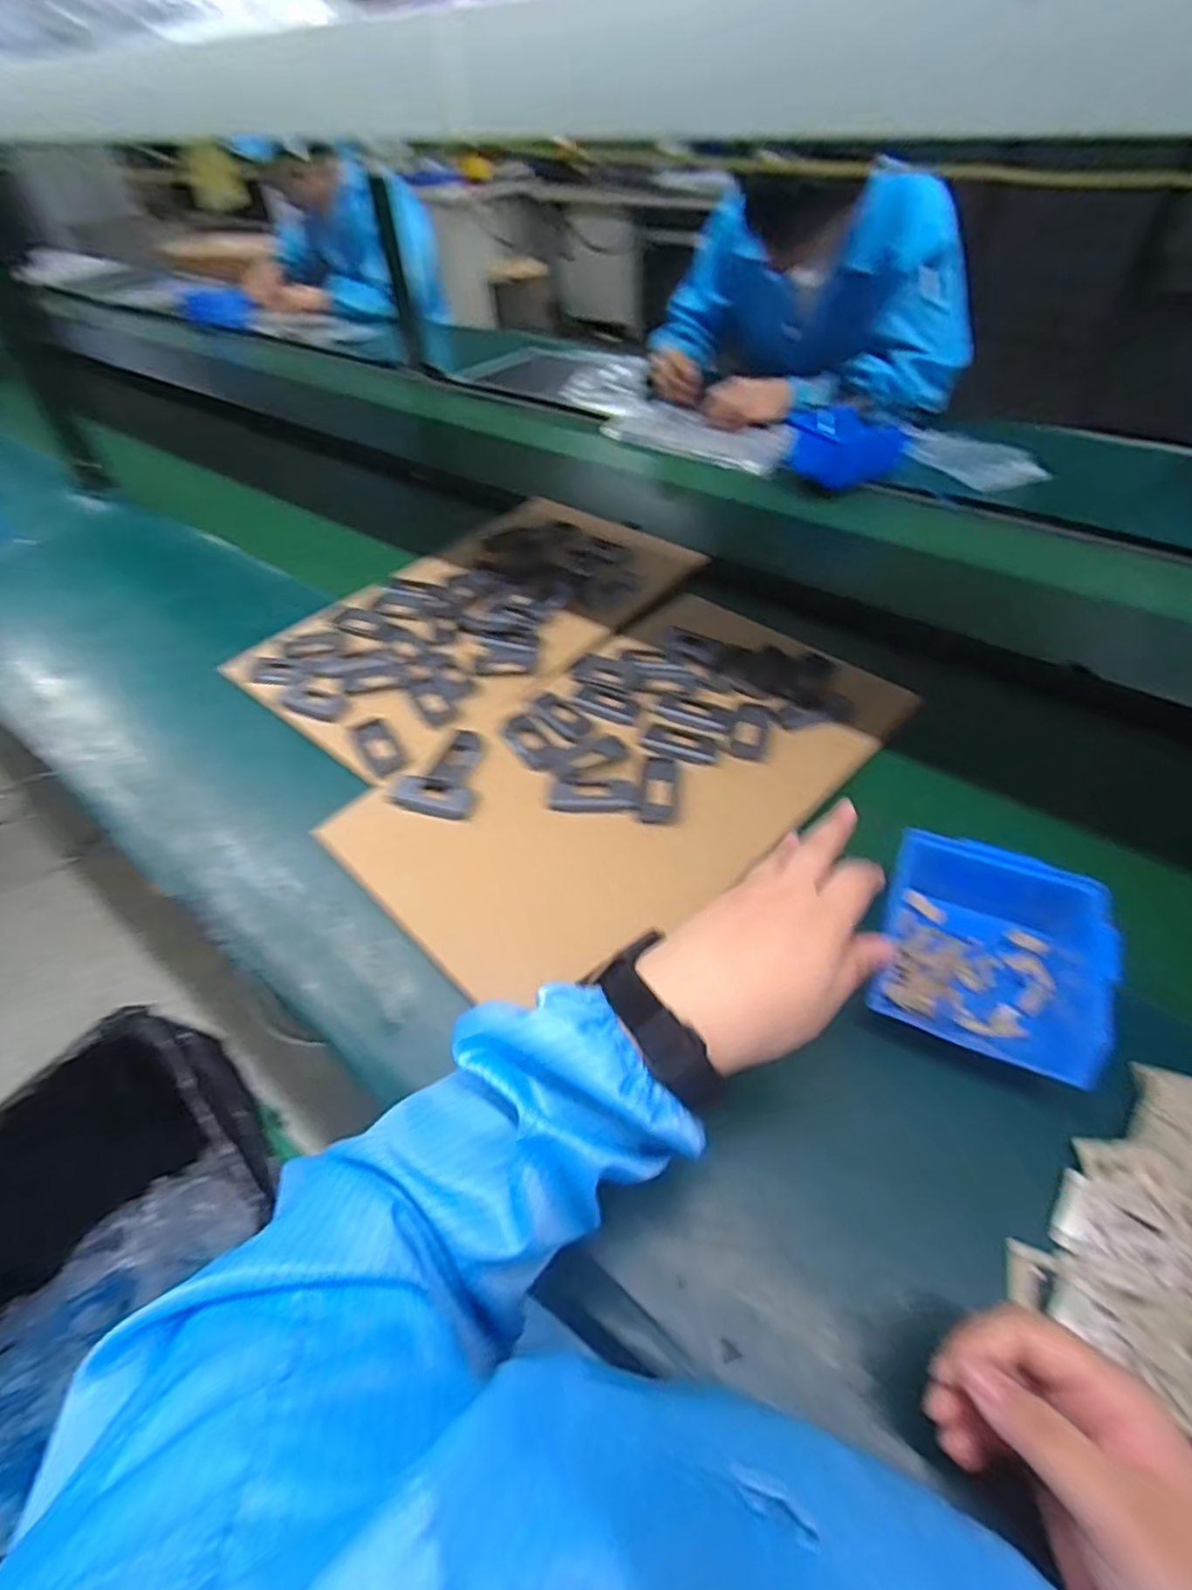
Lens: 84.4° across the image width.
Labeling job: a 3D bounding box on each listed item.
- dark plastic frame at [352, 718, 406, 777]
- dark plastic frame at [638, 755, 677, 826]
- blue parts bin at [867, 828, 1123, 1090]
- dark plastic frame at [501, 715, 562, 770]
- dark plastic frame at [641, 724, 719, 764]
[{"bbox_3d":[-0.210,-0.047,0.640,0.034,0.010,0.071,-25,52,-18],"label":"dark plastic frame"},{"bbox_3d":[0.057,-0.004,0.591,0.031,0.011,0.073,4,49,6],"label":"dark plastic frame"},{"bbox_3d":[0.263,0.109,0.441,0.140,0.074,0.137,21,53,20],"label":"blue parts bin"},{"bbox_3d":[-0.063,-0.052,0.630,0.034,0.004,0.082,-27,53,-20],"label":"dark plastic frame"},{"bbox_3d":[0.081,-0.049,0.624,0.071,0.004,0.038,19,51,16],"label":"dark plastic frame"}]

